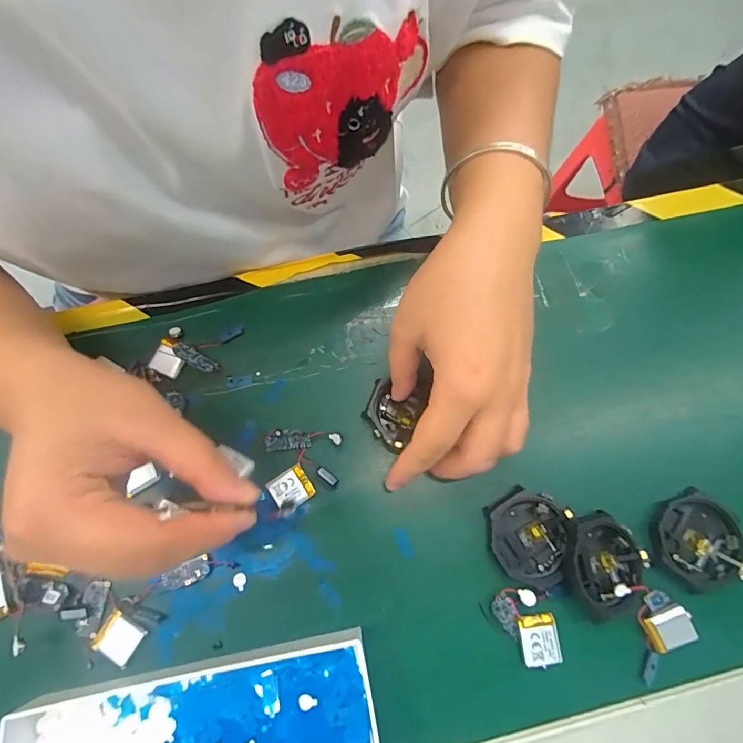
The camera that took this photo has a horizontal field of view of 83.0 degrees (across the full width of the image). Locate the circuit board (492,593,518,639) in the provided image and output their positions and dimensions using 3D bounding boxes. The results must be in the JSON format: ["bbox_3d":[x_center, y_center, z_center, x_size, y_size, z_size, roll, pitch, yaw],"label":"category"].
[{"bbox_3d":[0.075,0.136,0.234,0.012,0.004,0.024,-18,89,-6],"label":"circuit board"}]

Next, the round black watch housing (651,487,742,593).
[{"bbox_3d":[0.190,0.098,0.245,0.048,0.011,0.050,0,73,-1],"label":"round black watch housing"}]

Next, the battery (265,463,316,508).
[{"bbox_3d":[-0.049,0.071,0.253,0.024,0.004,0.021,-31,76,-10],"label":"battery"}]

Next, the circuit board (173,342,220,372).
[{"bbox_3d":[-0.113,-0.009,0.269,0.029,0.005,0.011,33,75,-7],"label":"circuit board"}]

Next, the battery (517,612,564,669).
[{"bbox_3d":[0.092,0.147,0.232,0.021,0.008,0.024,-7,73,-3],"label":"battery"}]

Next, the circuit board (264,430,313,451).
[{"bbox_3d":[-0.052,0.042,0.261,0.027,0.006,0.011,-6,73,-3],"label":"circuit board"}]

